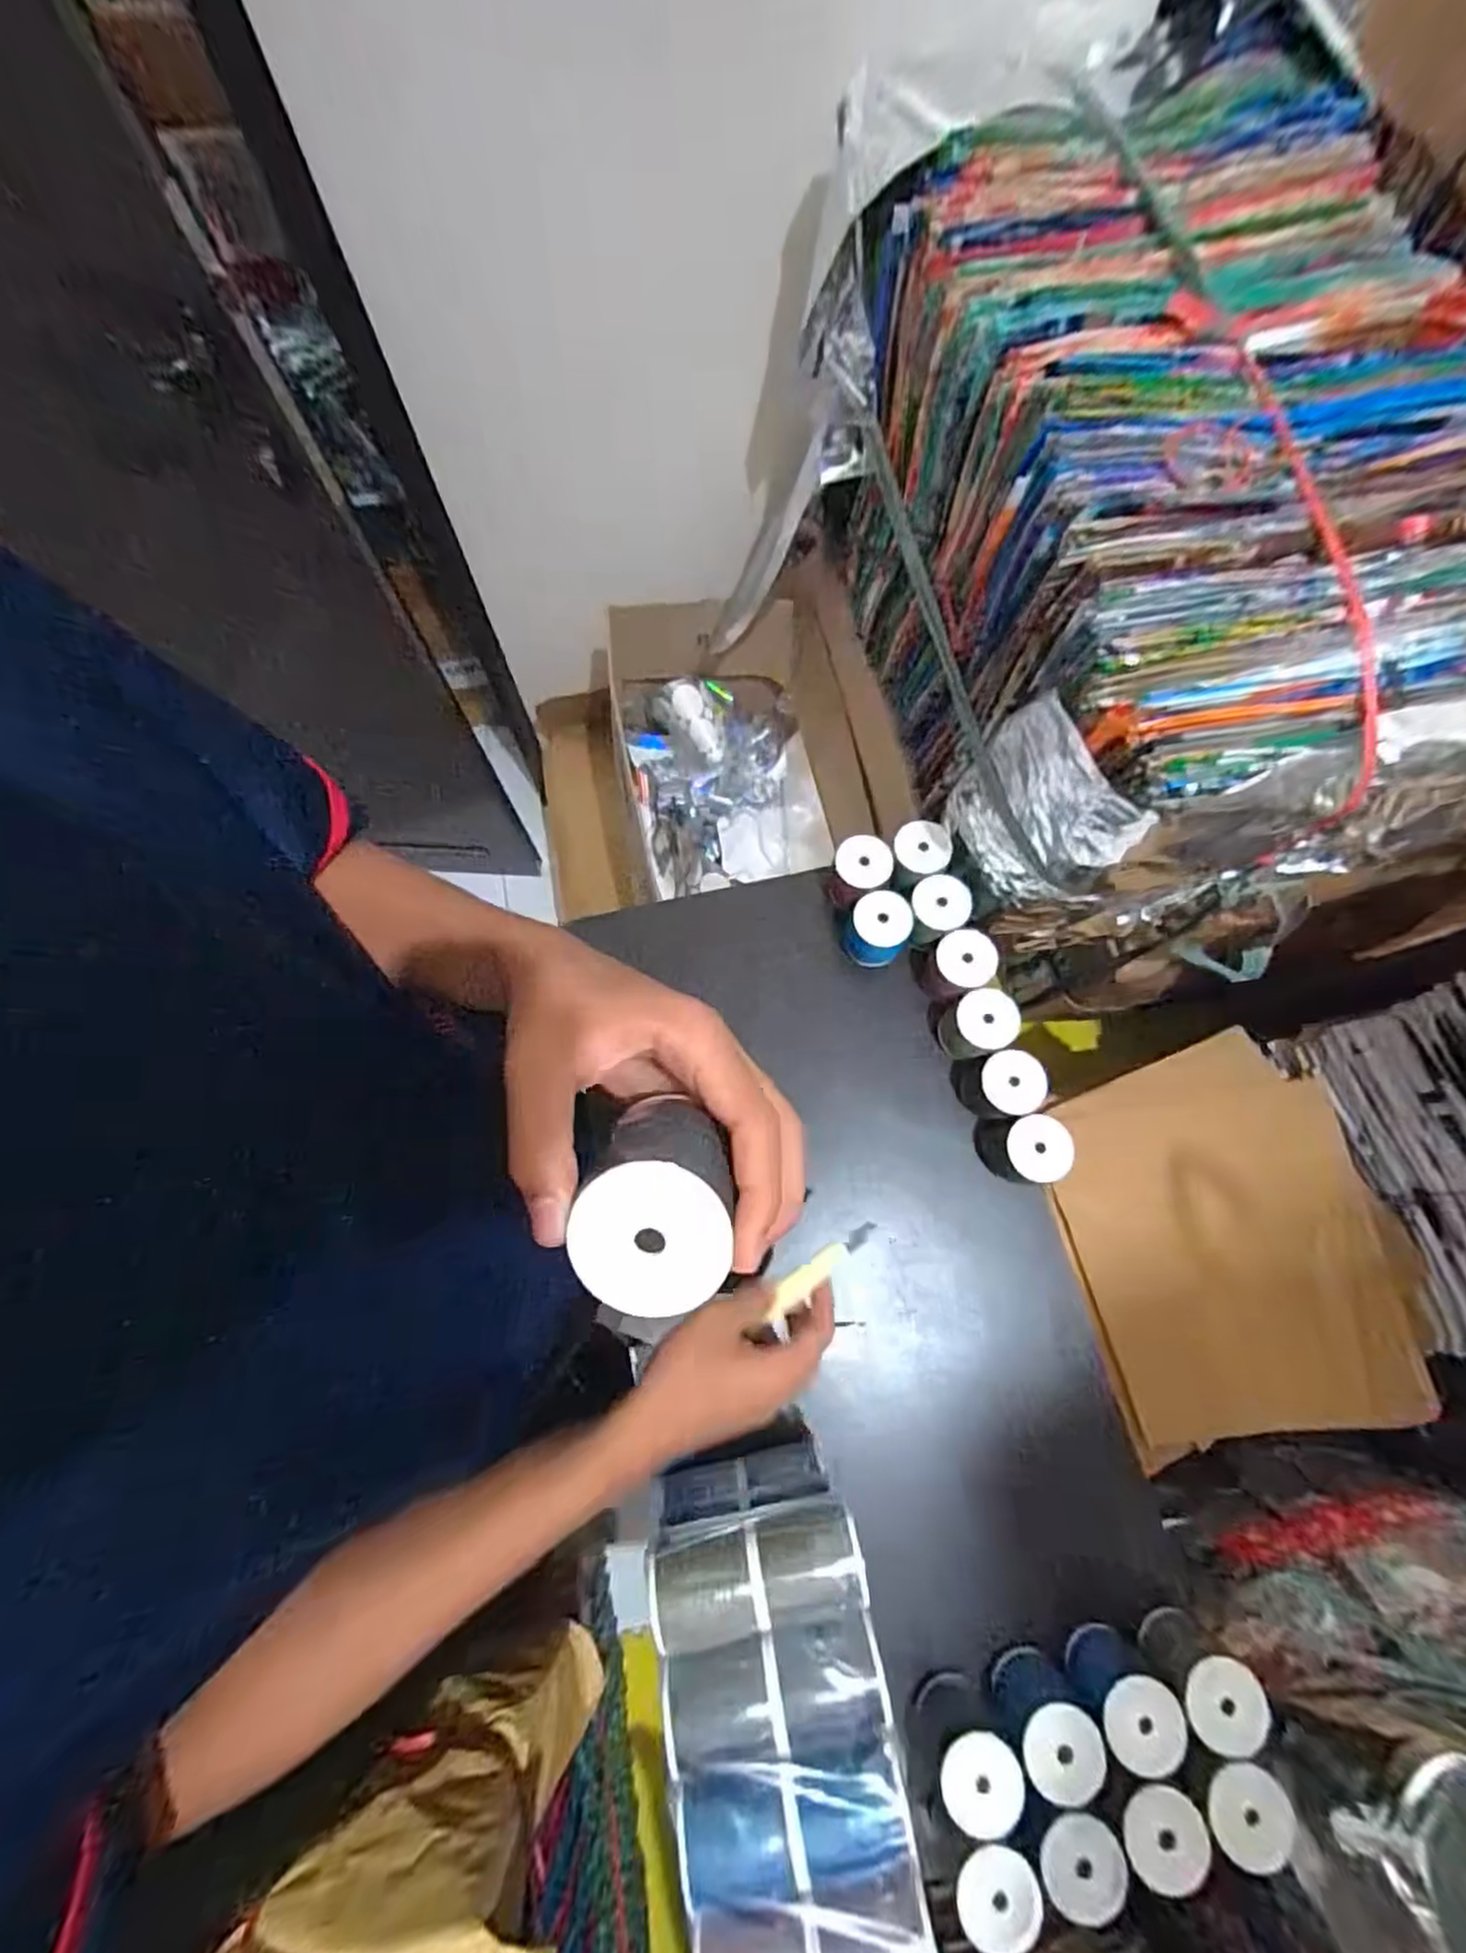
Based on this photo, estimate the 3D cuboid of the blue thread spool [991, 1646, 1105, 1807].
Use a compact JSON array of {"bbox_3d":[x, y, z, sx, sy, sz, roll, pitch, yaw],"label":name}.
[{"bbox_3d":[0.225,0.538,0.508,0.054,0.053,0.057,0,72,-1],"label":"blue thread spool"}]

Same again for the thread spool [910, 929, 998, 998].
[{"bbox_3d":[0.214,-0.006,0.690,0.057,0.091,0.058,0,72,-1],"label":"thread spool"}]

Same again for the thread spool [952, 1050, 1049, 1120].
[{"bbox_3d":[0.245,0.105,0.656,0.057,0.084,0.057,0,72,-1],"label":"thread spool"}]

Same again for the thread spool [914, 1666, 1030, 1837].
[{"bbox_3d":[0.168,0.555,0.501,0.055,0.051,0.061,-13,73,-5],"label":"thread spool"}]

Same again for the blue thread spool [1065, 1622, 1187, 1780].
[{"bbox_3d":[0.283,0.525,0.512,0.054,0.050,0.065,-34,76,-11],"label":"blue thread spool"}]

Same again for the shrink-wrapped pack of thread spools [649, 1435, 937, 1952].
[{"bbox_3d":[0.032,0.493,0.462,0.129,0.162,0.292,-9,73,-4],"label":"shrink-wrapped pack of thread spools"}]

